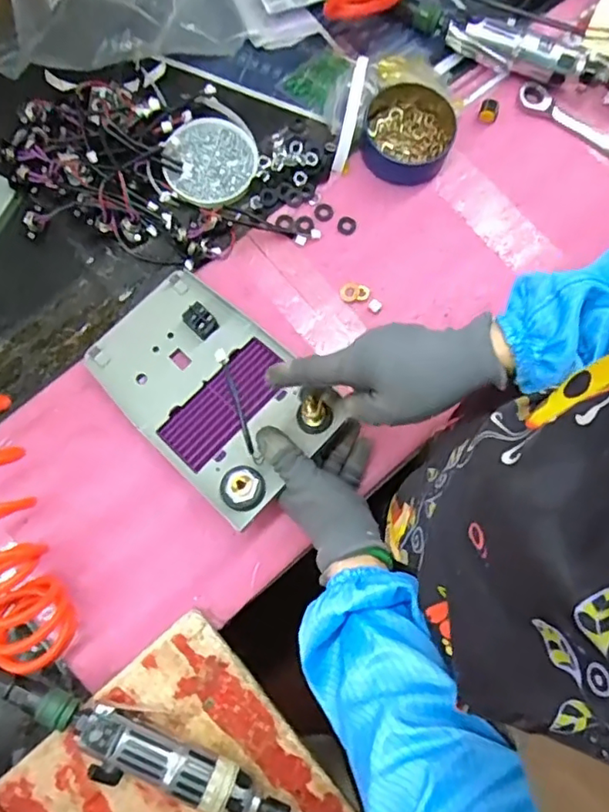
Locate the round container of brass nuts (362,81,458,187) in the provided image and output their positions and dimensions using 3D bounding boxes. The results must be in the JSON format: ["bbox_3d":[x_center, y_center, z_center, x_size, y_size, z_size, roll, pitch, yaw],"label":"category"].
[{"bbox_3d":[0.109,-0.286,0.608,0.092,0.029,0.102,14,79,1],"label":"round container of brass nuts"}]

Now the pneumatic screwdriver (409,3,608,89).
[{"bbox_3d":[0.251,-0.388,0.634,0.276,0.035,0.047,21,79,3],"label":"pneumatic screwdriver"}]

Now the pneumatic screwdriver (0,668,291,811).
[{"bbox_3d":[-0.105,0.297,0.473,0.326,0.047,0.048,26,79,4],"label":"pneumatic screwdriver"}]

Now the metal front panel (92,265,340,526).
[{"bbox_3d":[-0.087,-0.017,0.539,0.227,0.043,0.147,40,81,16],"label":"metal front panel"}]

